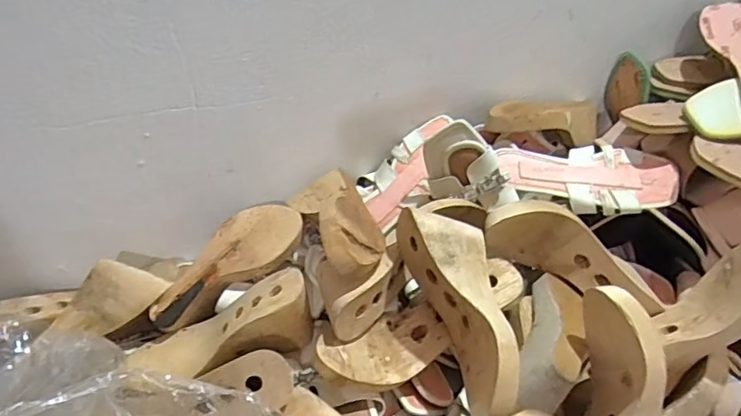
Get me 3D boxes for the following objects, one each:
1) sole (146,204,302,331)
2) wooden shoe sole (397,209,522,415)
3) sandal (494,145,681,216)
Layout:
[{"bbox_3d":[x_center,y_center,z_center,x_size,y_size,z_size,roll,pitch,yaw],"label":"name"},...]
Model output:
[{"bbox_3d":[-0.172,0.071,0.660,0.198,0.052,0.077,-40,88,-11],"label":"sole"},{"bbox_3d":[0.099,0.097,0.539,0.079,0.079,0.219,-11,57,-15],"label":"wooden shoe sole"},{"bbox_3d":[0.275,-0.032,0.705,0.223,0.050,0.086,5,69,2],"label":"sandal"}]

